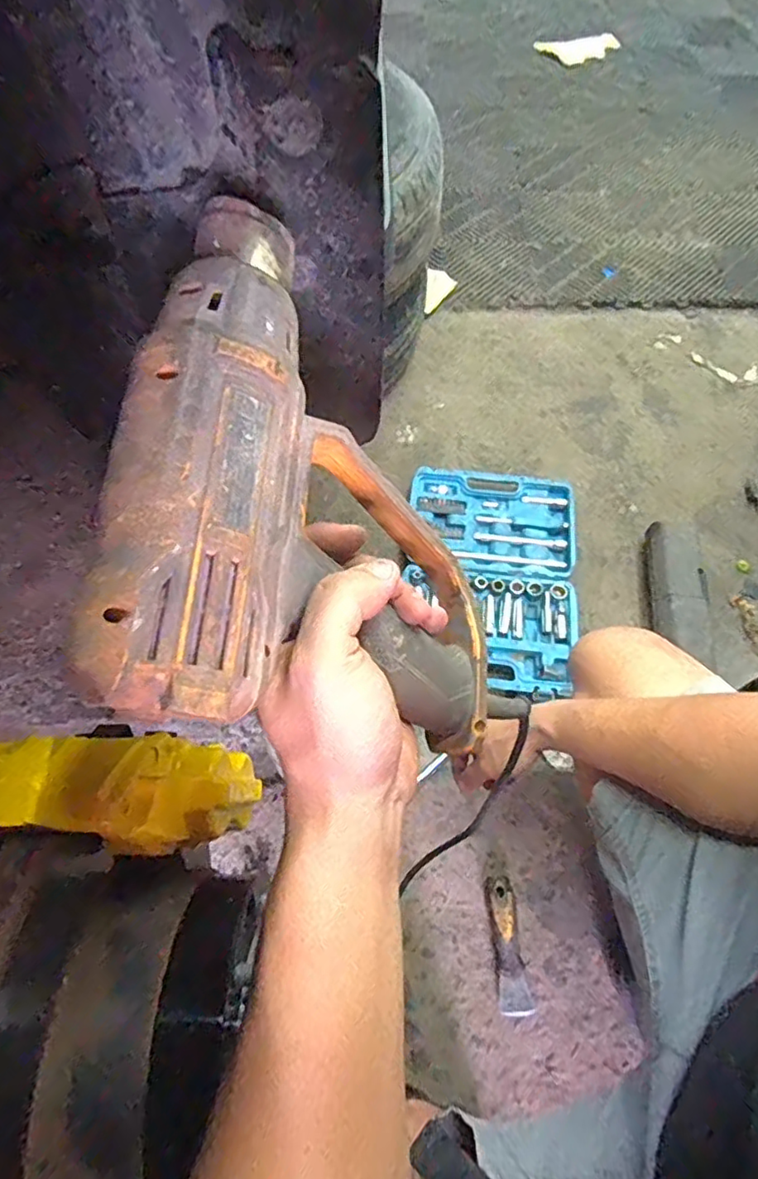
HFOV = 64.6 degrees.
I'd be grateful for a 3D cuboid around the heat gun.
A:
[{"bbox_3d":[-0.032,-0.034,0.285,0.078,0.182,0.212,-12,63,45],"label":"heat gun"}]

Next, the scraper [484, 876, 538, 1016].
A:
[{"bbox_3d":[0.158,0.431,0.728,0.037,0.032,0.144,-6,62,-3],"label":"scraper"}]

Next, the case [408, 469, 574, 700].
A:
[{"bbox_3d":[0.184,-0.023,0.971,0.264,0.034,0.398,3,62,2],"label":"case"}]

